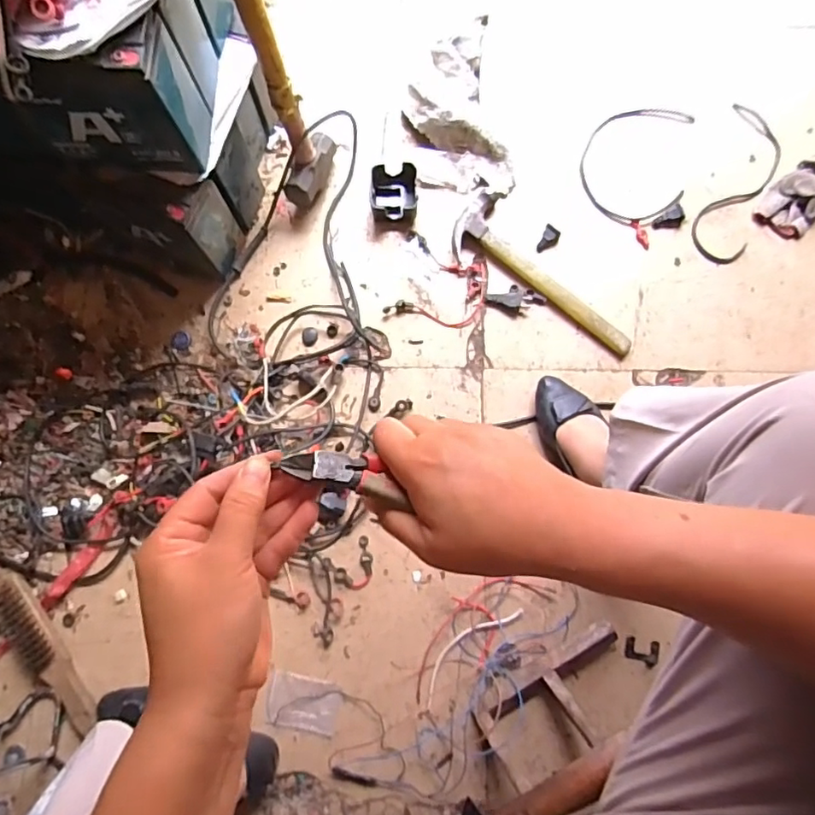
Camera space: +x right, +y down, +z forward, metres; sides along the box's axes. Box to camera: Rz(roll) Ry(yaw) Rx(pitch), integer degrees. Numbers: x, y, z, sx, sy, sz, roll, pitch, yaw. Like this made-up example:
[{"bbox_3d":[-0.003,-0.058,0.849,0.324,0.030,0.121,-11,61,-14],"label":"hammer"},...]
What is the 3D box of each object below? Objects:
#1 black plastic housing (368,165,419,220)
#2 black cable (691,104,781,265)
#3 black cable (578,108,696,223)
[{"bbox_3d":[-0.020,-0.329,0.845,0.071,0.043,0.075,0,79,-1],"label":"black plastic housing"},{"bbox_3d":[0.531,-0.356,0.892,0.090,0.011,0.278,23,79,3],"label":"black cable"},{"bbox_3d":[0.369,-0.400,0.898,0.166,0.013,0.228,14,76,4],"label":"black cable"}]

